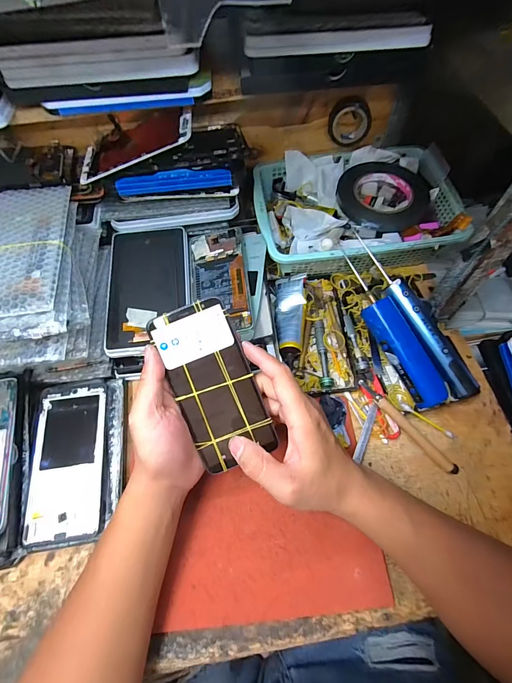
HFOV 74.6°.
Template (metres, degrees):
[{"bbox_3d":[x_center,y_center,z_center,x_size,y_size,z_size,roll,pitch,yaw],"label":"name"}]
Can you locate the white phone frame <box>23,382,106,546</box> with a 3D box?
[{"bbox_3d":[-0.201,0.122,0.362,0.073,0.008,0.162,-9,63,-3],"label":"white phone frame"}]

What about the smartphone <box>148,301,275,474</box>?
[{"bbox_3d":[-0.038,0.040,0.307,0.071,0.006,0.150,-22,95,-1],"label":"smartphone"}]

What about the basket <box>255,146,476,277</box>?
[{"bbox_3d":[0.137,-0.182,0.481,0.271,0.063,0.194,-6,63,-1],"label":"basket"}]

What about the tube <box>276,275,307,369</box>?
[{"bbox_3d":[0.046,-0.030,0.437,0.037,0.021,0.130,1,63,3],"label":"tube"}]

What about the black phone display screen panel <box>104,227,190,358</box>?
[{"bbox_3d":[-0.134,-0.069,0.423,0.098,0.015,0.173,-6,65,-4],"label":"black phone display screen panel"}]

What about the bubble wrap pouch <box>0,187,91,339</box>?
[{"bbox_3d":[-0.235,-0.089,0.345,0.097,0.016,0.182,-11,63,-4],"label":"bubble wrap pouch"}]

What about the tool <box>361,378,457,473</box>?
[{"bbox_3d":[0.167,0.095,0.378,0.013,0.014,0.132,-41,68,-17],"label":"tool"}]

